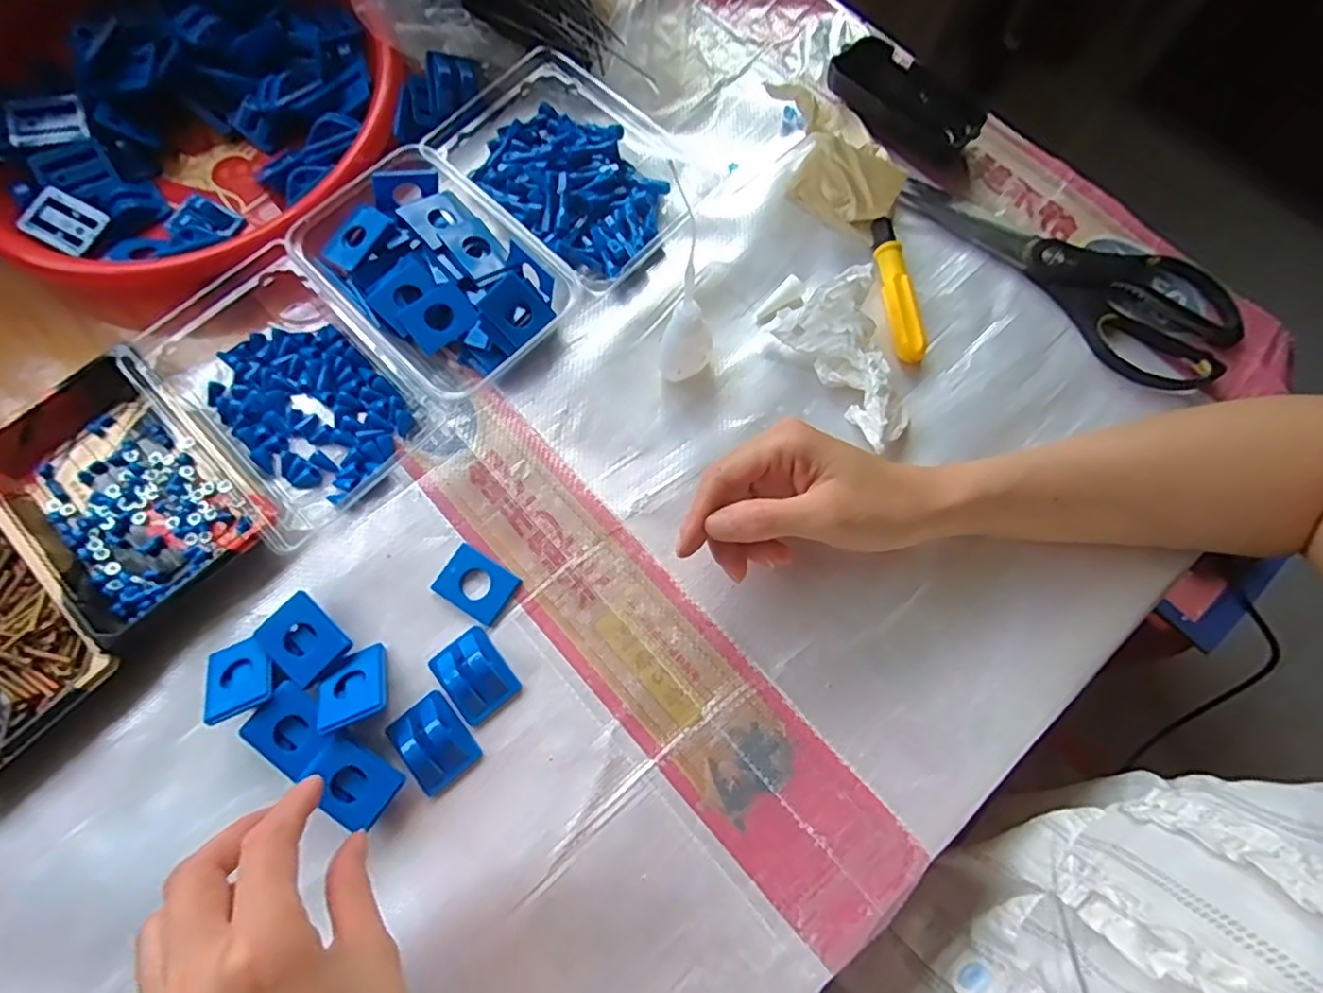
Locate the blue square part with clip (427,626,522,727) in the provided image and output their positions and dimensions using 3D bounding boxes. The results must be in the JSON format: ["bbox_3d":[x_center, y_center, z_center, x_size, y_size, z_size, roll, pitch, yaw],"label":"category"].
[{"bbox_3d":[-0.103,0.097,0.350,0.035,0.014,0.045,-38,77,-11],"label":"blue square part with clip"}]

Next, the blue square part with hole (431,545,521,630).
[{"bbox_3d":[-0.106,0.050,0.369,0.042,0.004,0.032,31,76,9],"label":"blue square part with hole"}]

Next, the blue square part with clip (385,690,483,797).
[{"bbox_3d":[-0.122,0.130,0.339,0.034,0.014,0.044,-39,77,-11],"label":"blue square part with clip"}]

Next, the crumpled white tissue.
[{"bbox_3d":[0.118,-0.083,0.383,0.053,0.045,0.100,-34,76,-10],"label":"crumpled white tissue"}]

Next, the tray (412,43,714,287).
[{"bbox_3d":[-0.067,-0.226,0.435,0.174,0.031,0.127,38,77,11],"label":"tray"}]

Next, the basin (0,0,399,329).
[{"bbox_3d":[-0.325,-0.261,0.434,0.289,0.050,0.257,-40,77,-11],"label":"basin"}]

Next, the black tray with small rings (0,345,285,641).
[{"bbox_3d":[-0.311,-0.004,0.370,0.167,0.028,0.109,43,78,12],"label":"black tray with small rings"}]

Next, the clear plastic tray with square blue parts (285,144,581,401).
[{"bbox_3d":[-0.143,-0.141,0.408,0.151,0.035,0.108,40,77,11],"label":"clear plastic tray with square blue parts"}]

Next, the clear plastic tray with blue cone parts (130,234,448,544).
[{"bbox_3d":[-0.232,-0.070,0.391,0.177,0.027,0.115,42,78,11],"label":"clear plastic tray with blue cone parts"}]

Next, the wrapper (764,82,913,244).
[{"bbox_3d":[0.121,-0.229,0.423,0.072,0.051,0.107,-33,76,-9],"label":"wrapper"}]

